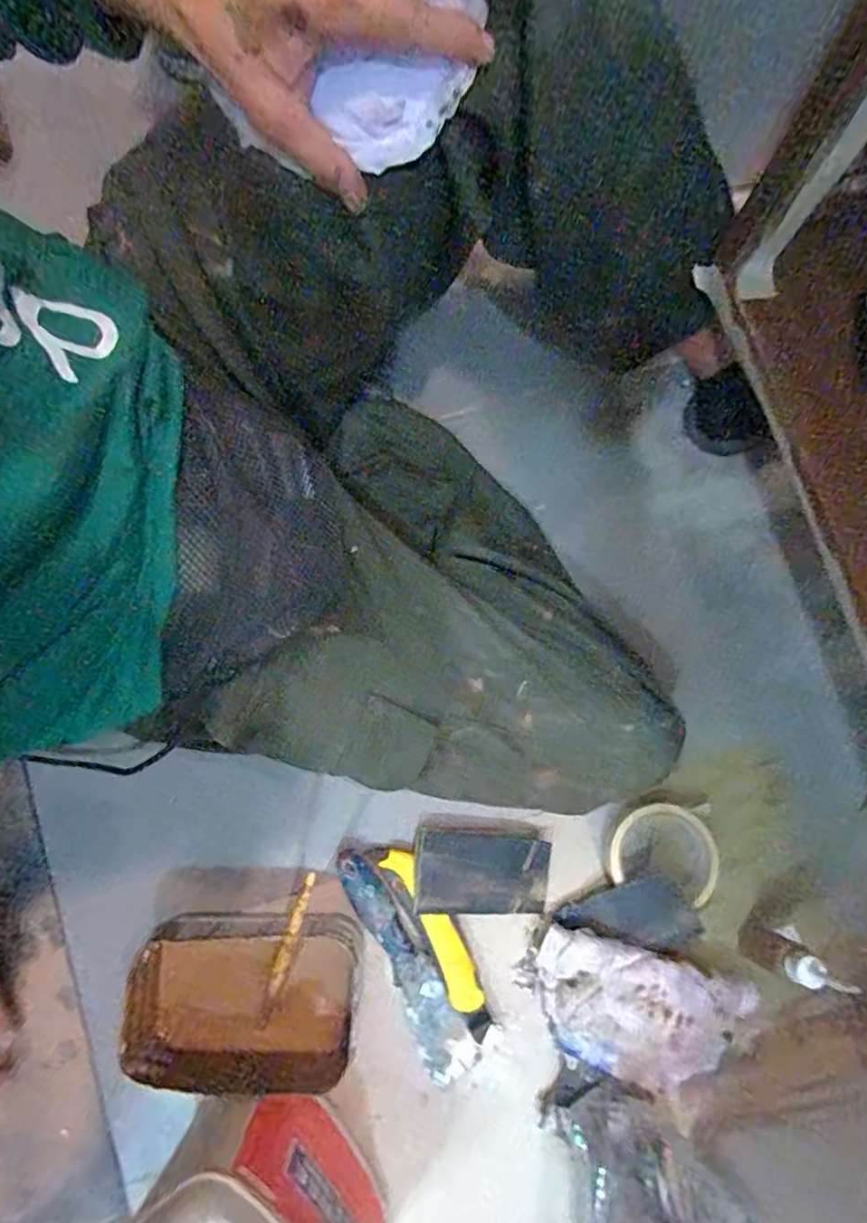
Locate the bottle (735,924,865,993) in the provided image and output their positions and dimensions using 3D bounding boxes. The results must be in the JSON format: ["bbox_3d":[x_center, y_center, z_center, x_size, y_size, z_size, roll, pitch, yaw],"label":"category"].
[{"bbox_3d":[0.294,0.288,0.504,0.038,0.141,0.032,27,79,5],"label":"bottle"}]

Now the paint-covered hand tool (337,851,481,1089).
[{"bbox_3d":[-0.023,0.309,0.544,0.043,0.022,0.209,-27,79,-6],"label":"paint-covered hand tool"}]

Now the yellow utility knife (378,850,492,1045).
[{"bbox_3d":[0.005,0.288,0.547,0.031,0.021,0.164,-29,79,-6],"label":"yellow utility knife"}]

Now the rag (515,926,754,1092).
[{"bbox_3d":[0.169,0.344,0.530,0.177,0.038,0.108,19,78,4],"label":"rag"}]

